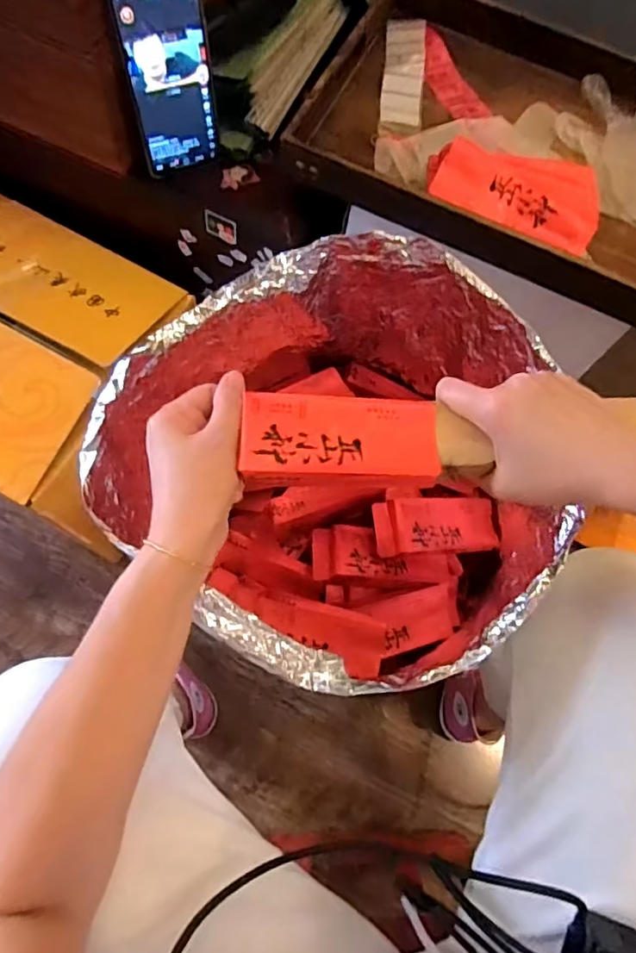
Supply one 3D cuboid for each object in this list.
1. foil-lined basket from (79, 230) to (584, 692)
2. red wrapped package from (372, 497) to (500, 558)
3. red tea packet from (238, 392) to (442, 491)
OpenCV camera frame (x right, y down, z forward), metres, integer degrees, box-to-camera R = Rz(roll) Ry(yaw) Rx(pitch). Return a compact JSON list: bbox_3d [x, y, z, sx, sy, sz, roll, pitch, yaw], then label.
[{"bbox_3d":[0.030,-0.004,0.508,0.338,0.227,0.339,2,69,-5],"label":"foil-lined basket"},{"bbox_3d":[0.123,0.050,0.562,0.136,0.021,0.054,0,67,-24],"label":"red wrapped package"},{"bbox_3d":[0.015,-0.023,0.340,0.117,0.010,0.062,-2,69,0],"label":"red tea packet"}]

